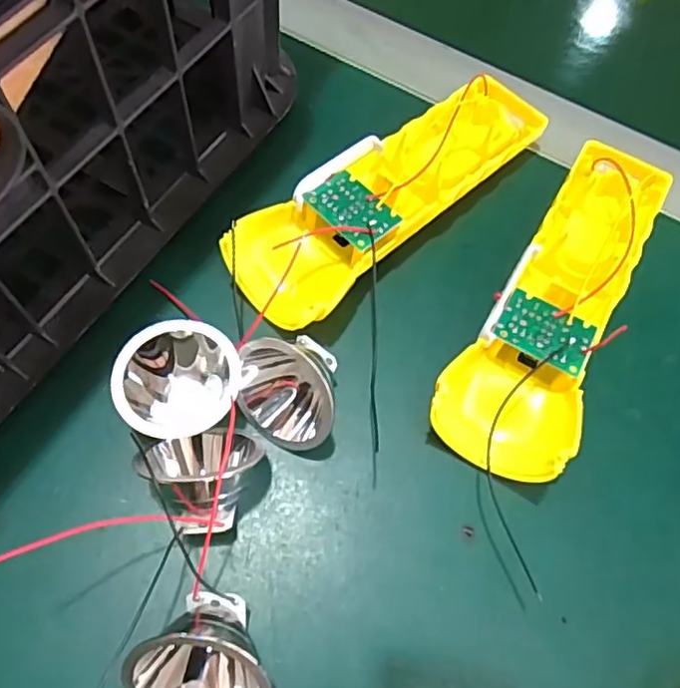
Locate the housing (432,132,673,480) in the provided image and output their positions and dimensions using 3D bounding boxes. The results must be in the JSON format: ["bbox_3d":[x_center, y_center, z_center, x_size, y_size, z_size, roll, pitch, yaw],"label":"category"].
[{"bbox_3d":[0.091,-0.021,0.258,0.050,0.030,0.162,27,66,9],"label":"housing"}]

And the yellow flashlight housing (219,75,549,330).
[{"bbox_3d":[0.025,-0.068,0.276,0.162,0.028,0.048,-37,72,-18],"label":"yellow flashlight housing"}]

